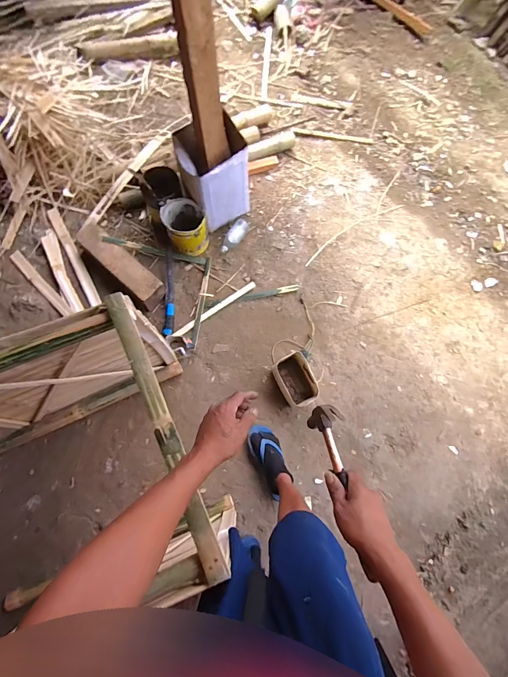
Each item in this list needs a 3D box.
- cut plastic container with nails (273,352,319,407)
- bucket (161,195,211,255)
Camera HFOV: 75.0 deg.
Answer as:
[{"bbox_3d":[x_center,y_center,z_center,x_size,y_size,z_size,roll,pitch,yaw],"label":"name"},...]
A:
[{"bbox_3d":[0.159,0.162,1.269,0.130,0.112,0.192,-26,77,-8],"label":"cut plastic container with nails"},{"bbox_3d":[-0.293,-0.483,1.432,0.178,0.159,0.215,-18,76,-6],"label":"bucket"}]

